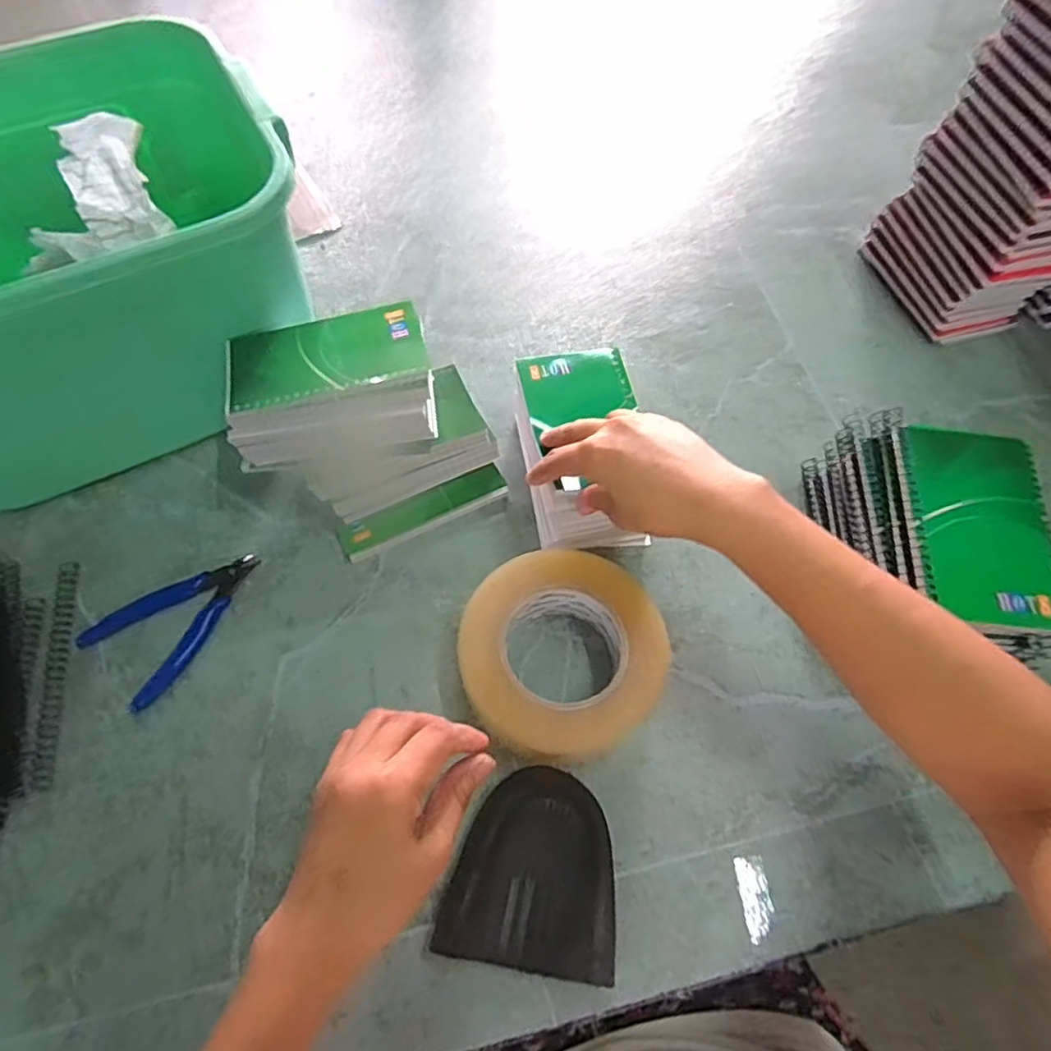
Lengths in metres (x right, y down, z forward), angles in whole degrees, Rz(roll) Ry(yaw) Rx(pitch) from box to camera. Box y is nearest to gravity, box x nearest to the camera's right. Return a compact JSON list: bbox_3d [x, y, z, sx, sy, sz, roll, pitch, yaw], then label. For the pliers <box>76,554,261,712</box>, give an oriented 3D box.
[{"bbox_3d":[-0.248,0.060,0.467,0.074,0.007,0.118,37,68,16],"label":"pliers"}]

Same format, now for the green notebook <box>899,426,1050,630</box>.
[{"bbox_3d":[0.273,-0.002,0.393,0.079,0.012,0.125,5,63,0],"label":"green notebook"}]

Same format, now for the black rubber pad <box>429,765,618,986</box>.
[{"bbox_3d":[0.007,0.203,0.391,0.098,0.037,0.104,10,63,3],"label":"black rubber pad"}]

